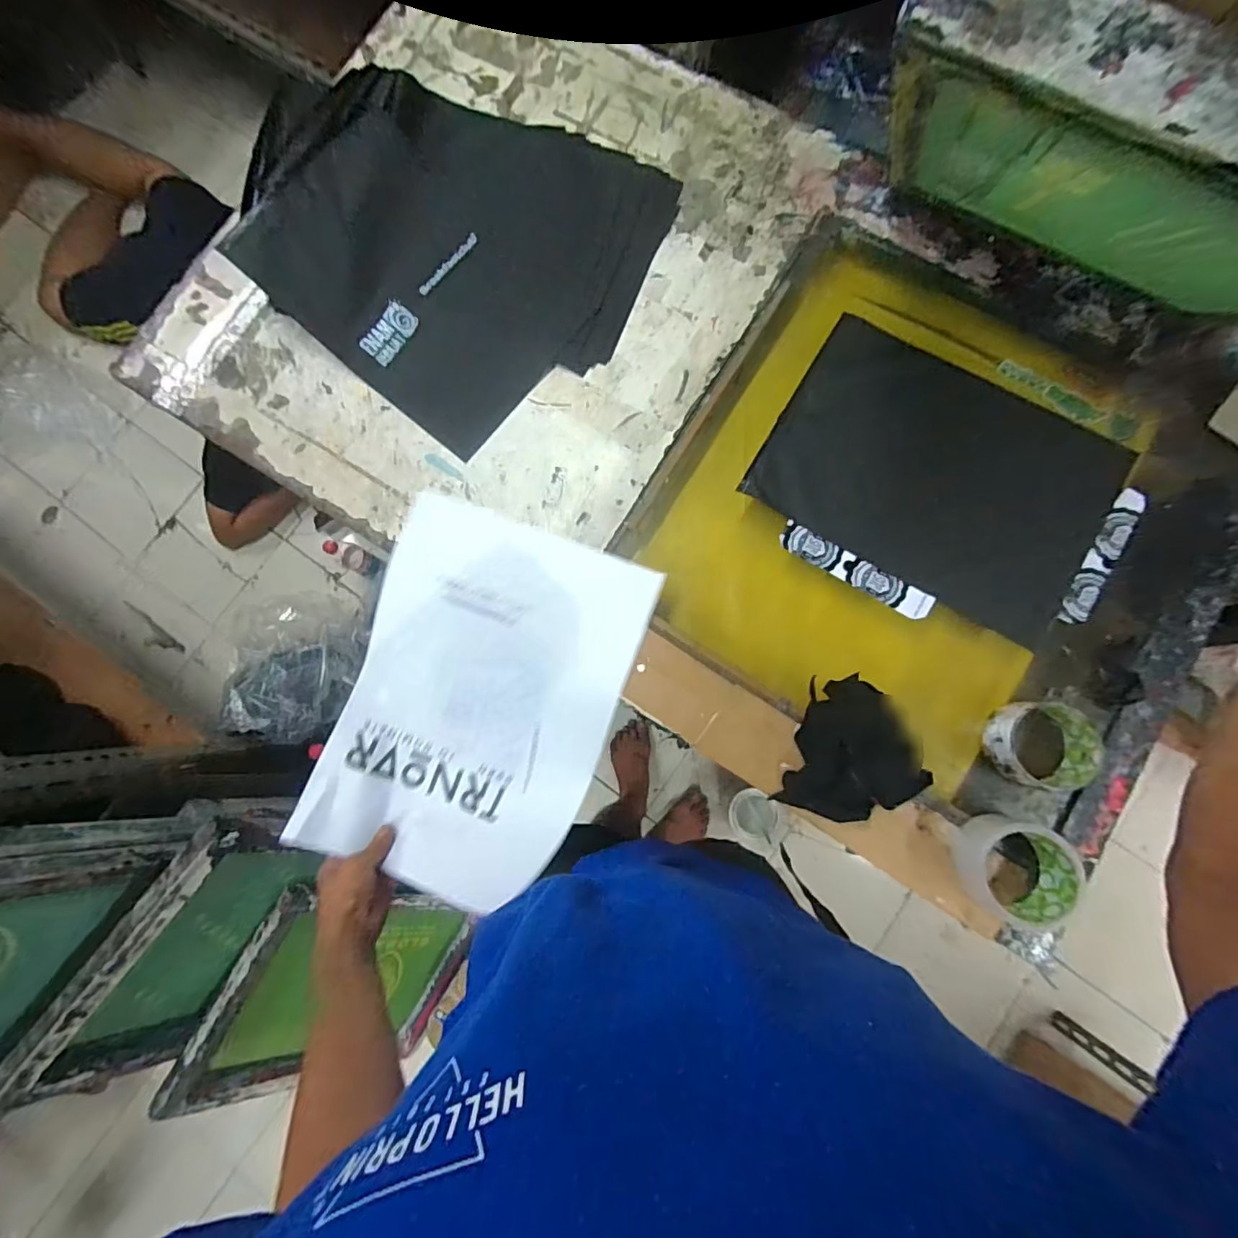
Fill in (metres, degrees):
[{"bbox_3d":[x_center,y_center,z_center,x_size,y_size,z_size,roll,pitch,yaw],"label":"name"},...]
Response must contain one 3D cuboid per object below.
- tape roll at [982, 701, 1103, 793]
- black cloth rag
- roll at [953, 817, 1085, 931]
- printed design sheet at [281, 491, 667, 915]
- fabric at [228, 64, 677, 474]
[{"bbox_3d":[0.412,0.122,0.524,0.092,0.042,0.079,6,84,4],"label":"tape roll"},{"bbox_3d":[0.243,0.134,0.543,0.130,0.037,0.143,19,85,5],"label":"black cloth rag"},{"bbox_3d":[0.371,0.234,0.505,0.096,0.053,0.088,0,83,3],"label":"roll"},{"bbox_3d":[-0.155,0.093,0.609,0.296,0.069,0.404,18,85,5],"label":"printed design sheet"},{"bbox_3d":[-0.189,-0.459,0.624,0.444,0.075,0.415,38,87,6],"label":"fabric"}]

